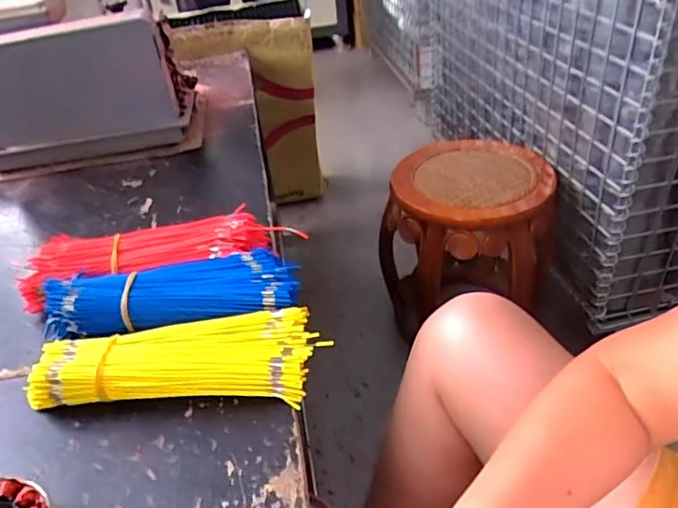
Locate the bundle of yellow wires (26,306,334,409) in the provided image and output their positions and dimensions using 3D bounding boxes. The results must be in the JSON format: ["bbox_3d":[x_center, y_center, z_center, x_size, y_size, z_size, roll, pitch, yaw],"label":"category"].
[{"bbox_3d":[-0.140,0.093,0.501,0.254,0.044,0.094,-3,38,5],"label":"bundle of yellow wires"}]

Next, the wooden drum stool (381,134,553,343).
[{"bbox_3d":[0.286,0.004,1.216,0.328,0.419,0.287,-19,39,-16],"label":"wooden drum stool"}]

